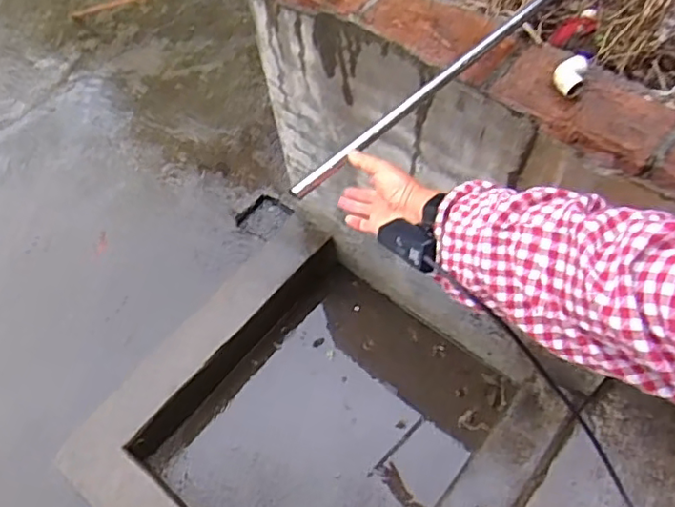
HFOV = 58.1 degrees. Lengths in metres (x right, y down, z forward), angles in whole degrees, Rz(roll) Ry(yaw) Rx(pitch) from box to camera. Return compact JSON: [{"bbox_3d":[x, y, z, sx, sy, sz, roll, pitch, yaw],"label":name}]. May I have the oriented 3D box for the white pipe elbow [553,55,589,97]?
[{"bbox_3d":[0.327,-0.252,0.855,0.040,0.032,0.050,16,62,14],"label":"white pipe elbow"}]

